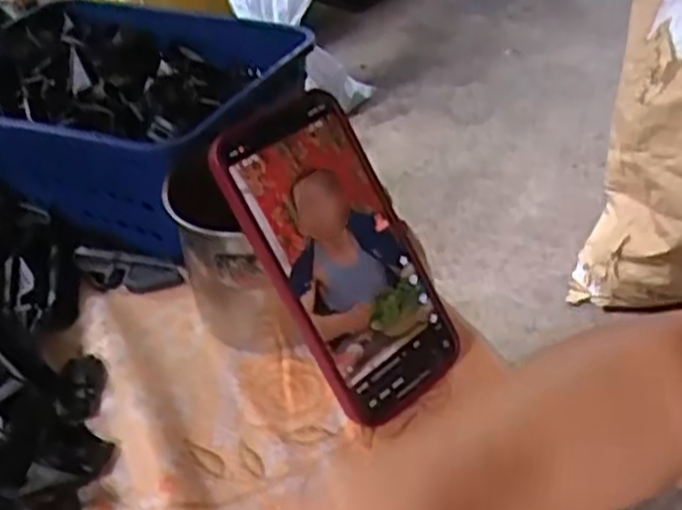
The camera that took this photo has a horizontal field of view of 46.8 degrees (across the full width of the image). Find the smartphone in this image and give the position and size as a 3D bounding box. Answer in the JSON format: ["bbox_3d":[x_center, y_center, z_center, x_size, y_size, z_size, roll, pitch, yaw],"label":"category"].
[{"bbox_3d":[0.001,0.003,0.384,0.071,0.160,0.010,-36,18,-23],"label":"smartphone"}]

